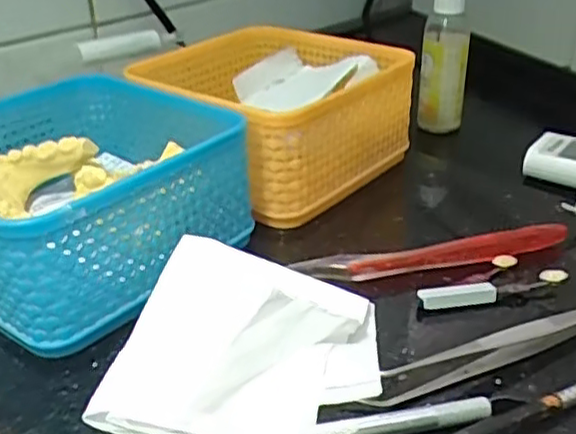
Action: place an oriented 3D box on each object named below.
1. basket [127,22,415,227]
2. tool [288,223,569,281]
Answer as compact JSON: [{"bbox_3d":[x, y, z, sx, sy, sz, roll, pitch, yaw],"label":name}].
[{"bbox_3d":[-0.010,-0.065,0.393,0.129,0.057,0.128,21,36,32],"label":"basket"},{"bbox_3d":[0.069,0.015,0.312,0.130,0.009,0.011,-5,30,-8],"label":"tool"}]

